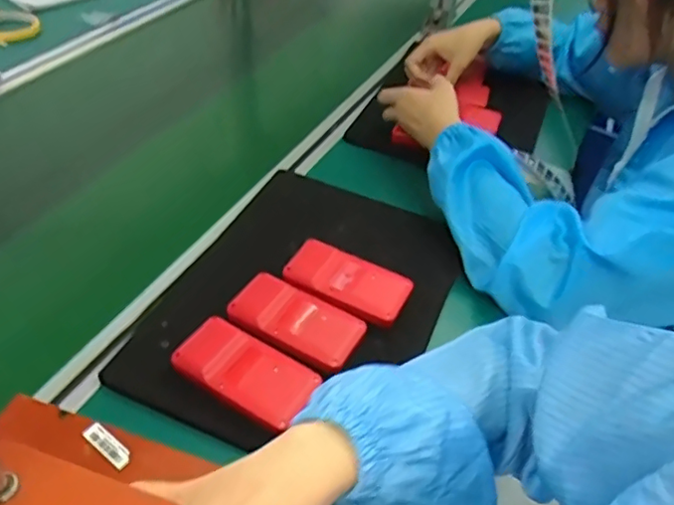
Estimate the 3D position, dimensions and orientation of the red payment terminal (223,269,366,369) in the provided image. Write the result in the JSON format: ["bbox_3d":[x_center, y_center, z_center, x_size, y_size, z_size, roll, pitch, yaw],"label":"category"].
[{"bbox_3d":[-0.037,0.061,0.568,0.120,0.016,0.067,24,46,17],"label":"red payment terminal"}]

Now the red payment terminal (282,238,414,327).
[{"bbox_3d":[0.010,0.031,0.613,0.122,0.019,0.069,23,45,15],"label":"red payment terminal"}]

